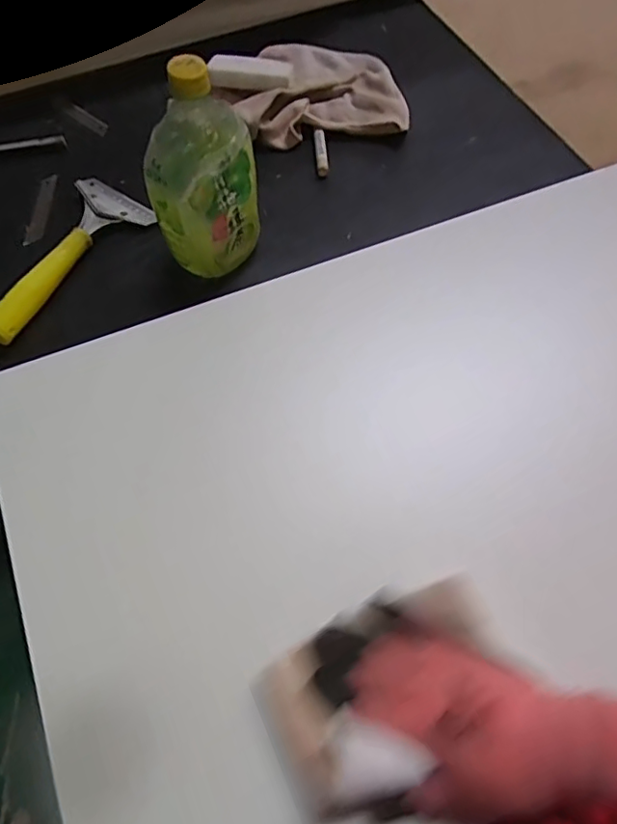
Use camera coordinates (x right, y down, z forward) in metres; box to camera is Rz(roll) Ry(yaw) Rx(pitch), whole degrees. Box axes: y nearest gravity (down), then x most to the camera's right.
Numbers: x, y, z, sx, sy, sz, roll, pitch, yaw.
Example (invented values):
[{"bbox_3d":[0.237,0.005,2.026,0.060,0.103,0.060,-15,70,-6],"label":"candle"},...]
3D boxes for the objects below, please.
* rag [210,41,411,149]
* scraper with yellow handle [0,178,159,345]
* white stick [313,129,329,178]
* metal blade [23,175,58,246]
[{"bbox_3d":[0.008,-0.399,0.662,0.215,0.032,0.171,-5,63,-4],"label":"rag"},{"bbox_3d":[-0.252,-0.160,0.544,0.089,0.023,0.213,27,65,12],"label":"scraper with yellow handle"},{"bbox_3d":[0.015,-0.301,0.630,0.013,0.009,0.068,-3,63,-3],"label":"white stick"},{"bbox_3d":[-0.292,-0.221,0.593,0.022,0.004,0.104,-7,61,5],"label":"metal blade"}]

